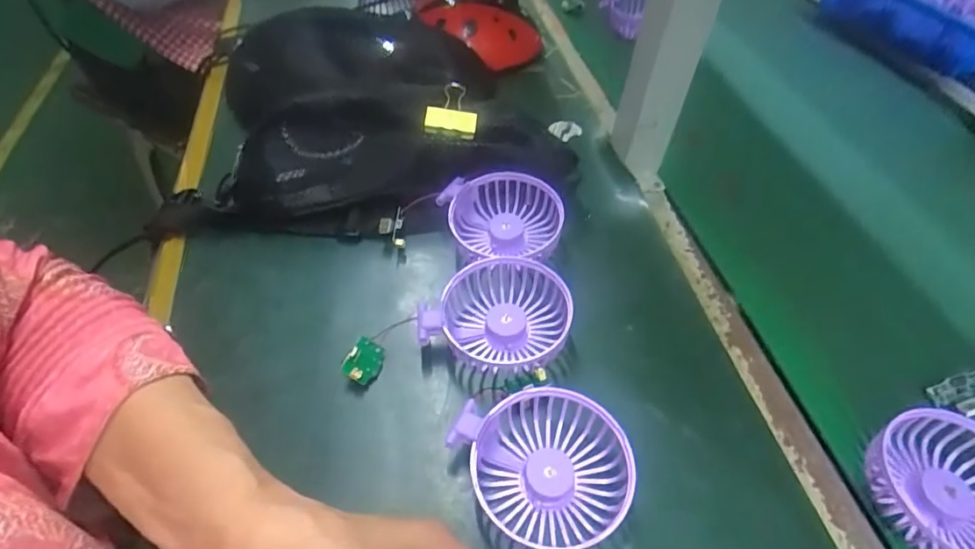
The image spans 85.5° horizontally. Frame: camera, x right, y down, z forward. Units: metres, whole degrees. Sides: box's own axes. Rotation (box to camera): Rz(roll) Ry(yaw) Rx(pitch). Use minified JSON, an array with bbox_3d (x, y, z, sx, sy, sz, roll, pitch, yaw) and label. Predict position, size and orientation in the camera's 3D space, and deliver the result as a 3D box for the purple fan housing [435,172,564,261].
[{"bbox_3d":[0.015,-0.046,0.434,0.091,0.033,0.088,-21,61,-1],"label":"purple fan housing"}]

